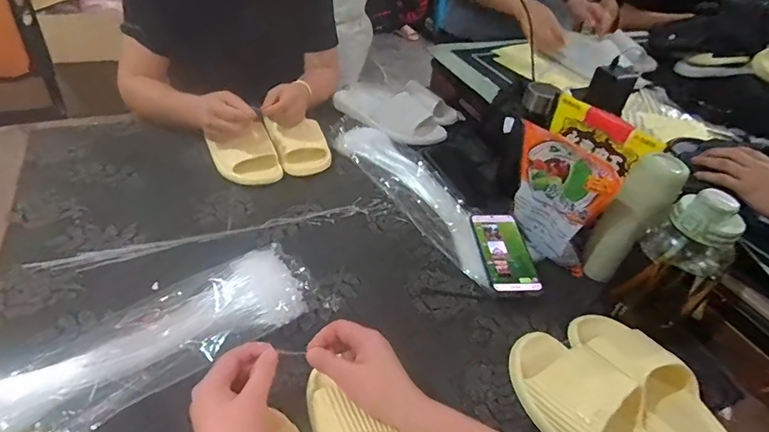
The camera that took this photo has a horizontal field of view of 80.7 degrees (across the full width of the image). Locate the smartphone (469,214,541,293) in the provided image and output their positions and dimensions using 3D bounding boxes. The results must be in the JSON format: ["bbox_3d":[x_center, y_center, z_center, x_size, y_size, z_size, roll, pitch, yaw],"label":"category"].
[{"bbox_3d":[0.181,0.051,0.684,0.071,0.013,0.161,-6,42,-2],"label":"smartphone"}]

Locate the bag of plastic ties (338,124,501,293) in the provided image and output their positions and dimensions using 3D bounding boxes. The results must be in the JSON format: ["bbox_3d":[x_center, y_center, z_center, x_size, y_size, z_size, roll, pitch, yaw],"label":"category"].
[{"bbox_3d":[0.065,-0.048,0.811,0.120,0.035,0.439,-21,48,-30],"label":"bag of plastic ties"}]

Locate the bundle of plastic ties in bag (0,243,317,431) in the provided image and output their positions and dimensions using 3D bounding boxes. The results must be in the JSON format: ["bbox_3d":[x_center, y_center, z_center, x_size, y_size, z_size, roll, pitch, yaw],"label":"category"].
[{"bbox_3d":[-0.270,0.142,0.527,0.396,0.037,0.132,-25,50,-32],"label":"bundle of plastic ties in bag"}]

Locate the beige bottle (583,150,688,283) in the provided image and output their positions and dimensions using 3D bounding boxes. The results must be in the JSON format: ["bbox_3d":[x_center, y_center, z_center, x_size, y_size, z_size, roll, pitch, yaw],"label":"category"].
[{"bbox_3d":[0.352,0.006,0.651,0.069,0.184,0.071,33,47,27],"label":"beige bottle"}]

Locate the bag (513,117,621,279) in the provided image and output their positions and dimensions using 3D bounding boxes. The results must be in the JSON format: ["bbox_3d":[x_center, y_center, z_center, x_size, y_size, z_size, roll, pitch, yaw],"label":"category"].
[{"bbox_3d":[0.256,-0.033,0.692,0.040,0.180,0.171,-13,45,-22],"label":"bag"}]

